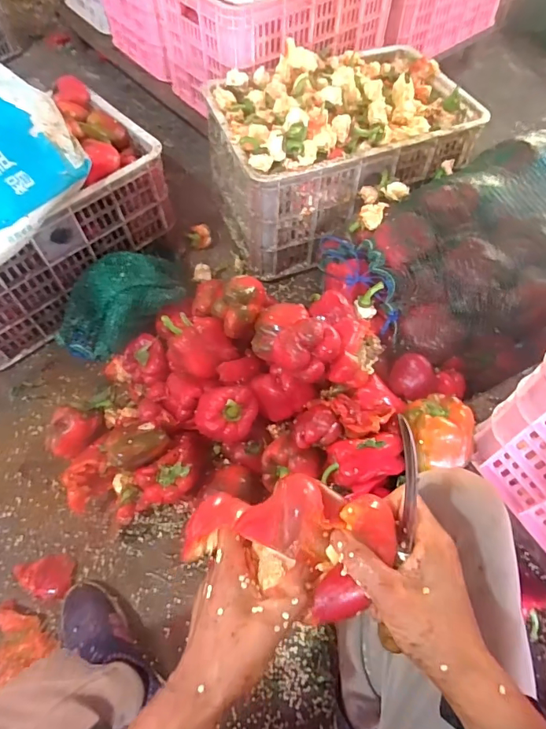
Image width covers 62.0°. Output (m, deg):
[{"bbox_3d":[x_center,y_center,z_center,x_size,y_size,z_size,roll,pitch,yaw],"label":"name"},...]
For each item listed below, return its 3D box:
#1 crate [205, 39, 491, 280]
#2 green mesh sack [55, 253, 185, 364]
[{"bbox_3d":[0.143,-0.491,1.025,0.517,0.316,0.349,-19,60,-9],"label":"crate"},{"bbox_3d":[-0.300,-0.122,0.921,0.292,0.181,0.158,-32,63,-16],"label":"green mesh sack"}]

